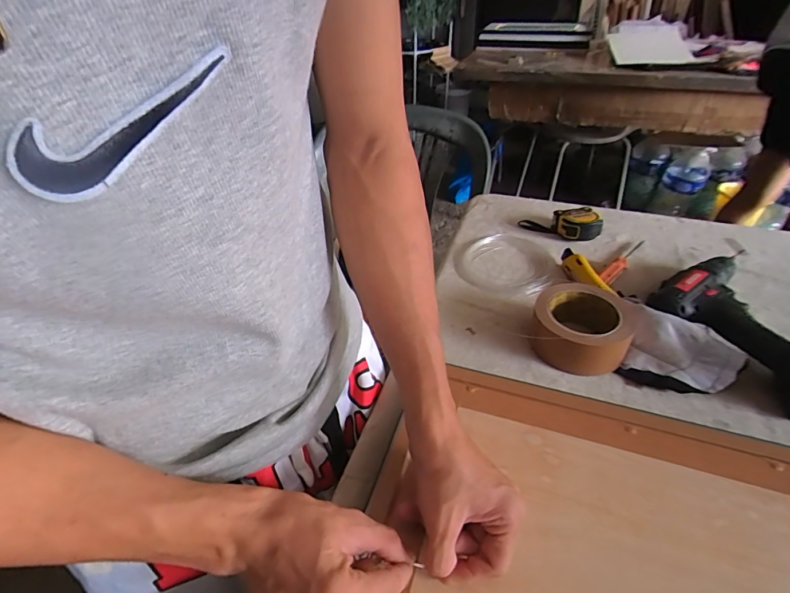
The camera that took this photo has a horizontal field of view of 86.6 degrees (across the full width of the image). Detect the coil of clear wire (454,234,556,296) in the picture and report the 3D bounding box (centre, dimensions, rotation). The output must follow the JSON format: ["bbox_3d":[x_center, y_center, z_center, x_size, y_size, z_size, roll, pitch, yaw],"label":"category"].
[{"bbox_3d":[0.167,-0.053,0.654,0.158,0.020,0.156,-2,38,1],"label":"coil of clear wire"}]

